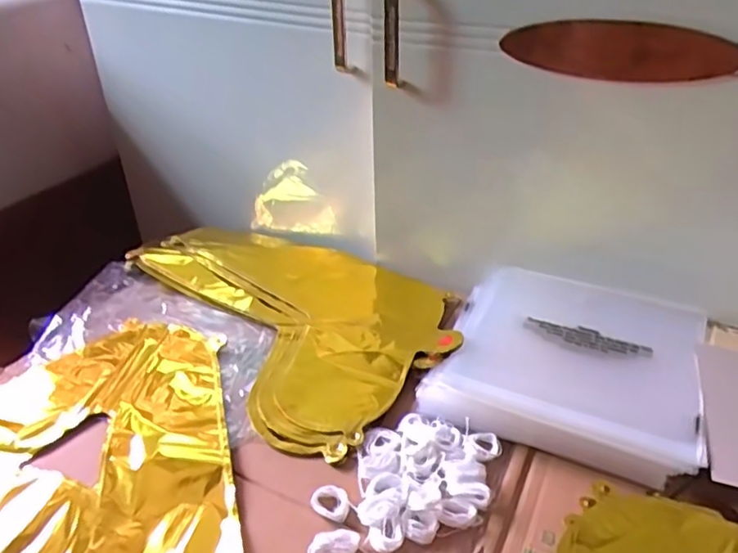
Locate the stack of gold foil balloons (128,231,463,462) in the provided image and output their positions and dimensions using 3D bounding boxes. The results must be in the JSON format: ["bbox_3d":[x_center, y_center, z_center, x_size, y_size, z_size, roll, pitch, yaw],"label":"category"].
[{"bbox_3d":[-0.080,0.022,0.704,0.255,0.046,0.437,-22,33,-29],"label":"stack of gold foil balloons"}]

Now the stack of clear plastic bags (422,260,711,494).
[{"bbox_3d":[0.185,0.075,0.582,0.217,0.029,0.219,13,37,19],"label":"stack of clear plastic bags"}]

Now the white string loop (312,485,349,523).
[{"bbox_3d":[-0.028,0.171,0.473,0.029,0.010,0.026,10,36,15],"label":"white string loop"}]

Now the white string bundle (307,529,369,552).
[{"bbox_3d":[-0.012,0.196,0.430,0.058,0.012,0.034,28,44,35],"label":"white string bundle"}]

